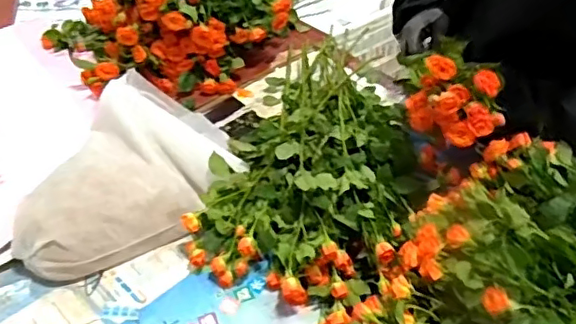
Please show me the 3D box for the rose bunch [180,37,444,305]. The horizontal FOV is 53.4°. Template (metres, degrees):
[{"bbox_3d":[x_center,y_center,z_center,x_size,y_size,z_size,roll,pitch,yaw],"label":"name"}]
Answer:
[{"bbox_3d":[0.064,-0.045,0.890,0.300,0.114,0.568,7,44,8],"label":"rose bunch"}]

